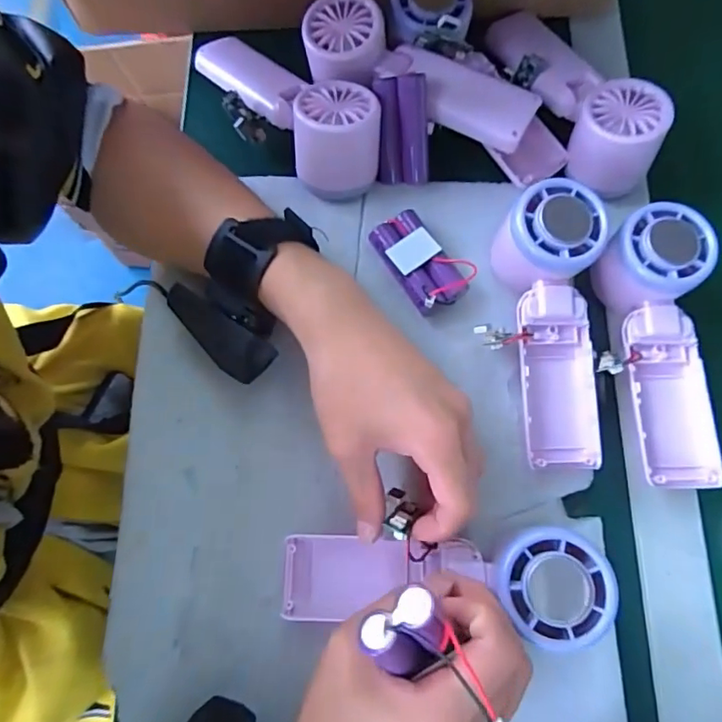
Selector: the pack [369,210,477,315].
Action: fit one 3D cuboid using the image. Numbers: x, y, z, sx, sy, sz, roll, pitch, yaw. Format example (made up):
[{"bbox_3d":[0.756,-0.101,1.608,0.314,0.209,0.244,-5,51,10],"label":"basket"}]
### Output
[{"bbox_3d":[0.038,-0.064,0.348,0.040,0.023,0.066,-38,77,-10],"label":"pack"}]

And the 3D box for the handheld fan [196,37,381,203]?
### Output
[{"bbox_3d":[-0.054,-0.182,0.367,0.169,0.053,0.068,42,78,11],"label":"handheld fan"}]

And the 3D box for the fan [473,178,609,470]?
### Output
[{"bbox_3d":[0.111,-0.022,0.326,0.066,0.041,0.168,-5,94,-1],"label":"fan"}]

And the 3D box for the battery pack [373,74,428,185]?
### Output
[{"bbox_3d":[0.028,-0.157,0.373,0.036,0.077,0.018,-11,46,-3],"label":"battery pack"}]

